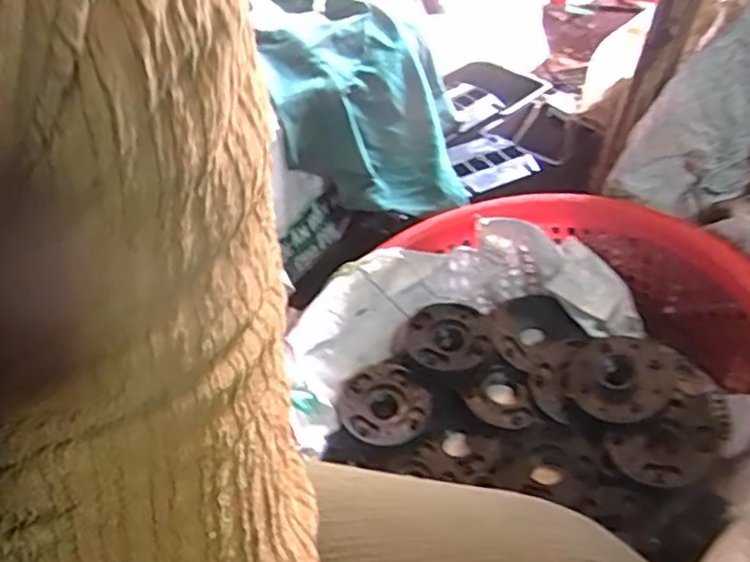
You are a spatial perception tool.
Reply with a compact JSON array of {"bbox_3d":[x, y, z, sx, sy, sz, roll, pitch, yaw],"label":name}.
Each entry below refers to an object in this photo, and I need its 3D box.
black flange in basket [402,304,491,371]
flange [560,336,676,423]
[{"bbox_3d":[0.084,0.063,0.796,0.097,0.030,0.089,1,48,-1],"label":"black flange in basket"},{"bbox_3d":[0.256,0.097,0.724,0.101,0.044,0.101,1,48,-1],"label":"flange"}]

